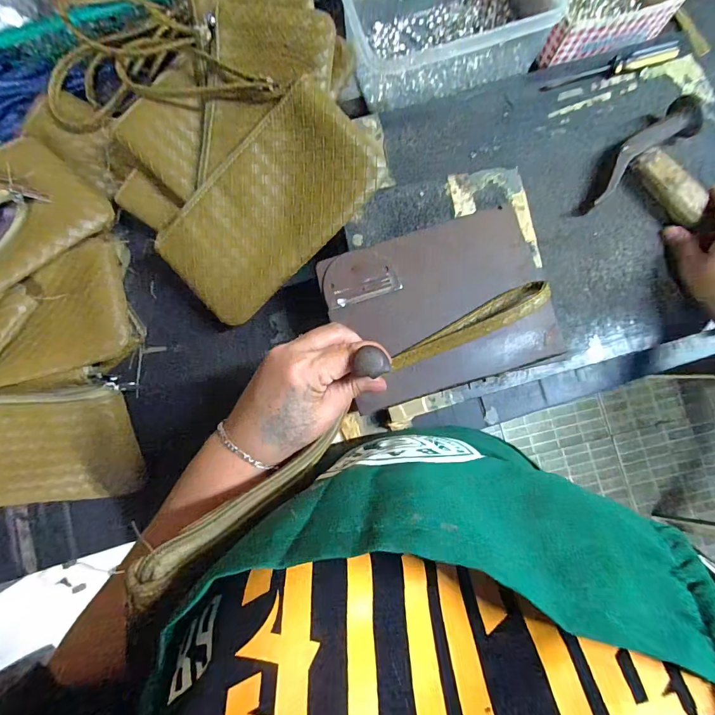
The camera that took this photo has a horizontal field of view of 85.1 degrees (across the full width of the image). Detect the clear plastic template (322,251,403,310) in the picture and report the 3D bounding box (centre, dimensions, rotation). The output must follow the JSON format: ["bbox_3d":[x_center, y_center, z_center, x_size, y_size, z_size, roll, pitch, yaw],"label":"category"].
[{"bbox_3d":[0.001,-0.068,0.326,0.062,0.004,0.041,-18,84,-1],"label":"clear plastic template"}]

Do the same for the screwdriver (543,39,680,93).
[{"bbox_3d":[0.255,-0.290,0.393,0.131,0.023,0.019,-18,84,-1],"label":"screwdriver"}]

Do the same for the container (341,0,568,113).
[{"bbox_3d":[0.084,-0.350,0.398,0.197,0.075,0.144,-18,84,-1],"label":"container"}]

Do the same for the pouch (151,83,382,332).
[{"bbox_3d":[-0.080,-0.130,0.346,0.203,0.009,0.111,-42,96,11],"label":"pouch"}]

